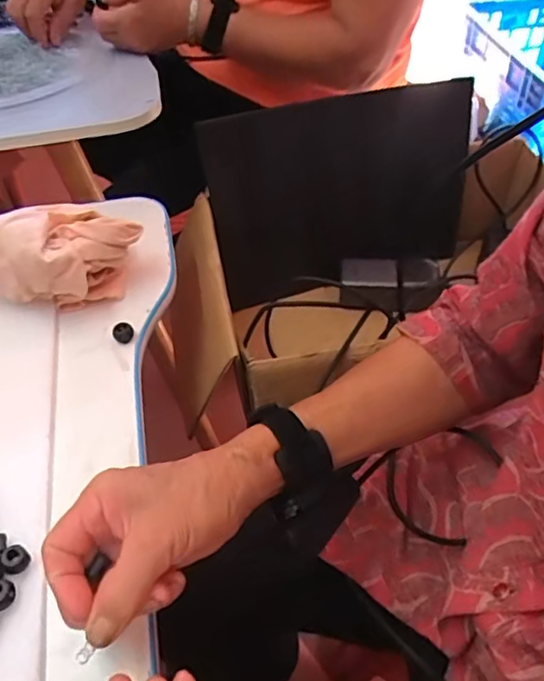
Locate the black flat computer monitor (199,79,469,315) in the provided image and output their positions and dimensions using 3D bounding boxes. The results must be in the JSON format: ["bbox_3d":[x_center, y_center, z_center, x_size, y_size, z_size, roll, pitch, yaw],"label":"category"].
[{"bbox_3d":[0.087,-0.185,0.734,0.325,0.243,0.034,-12,36,-7],"label":"black flat computer monitor"}]

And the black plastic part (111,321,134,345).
[{"bbox_3d":[-0.129,-0.007,0.494,0.018,0.013,0.017,-1,50,1],"label":"black plastic part"}]

